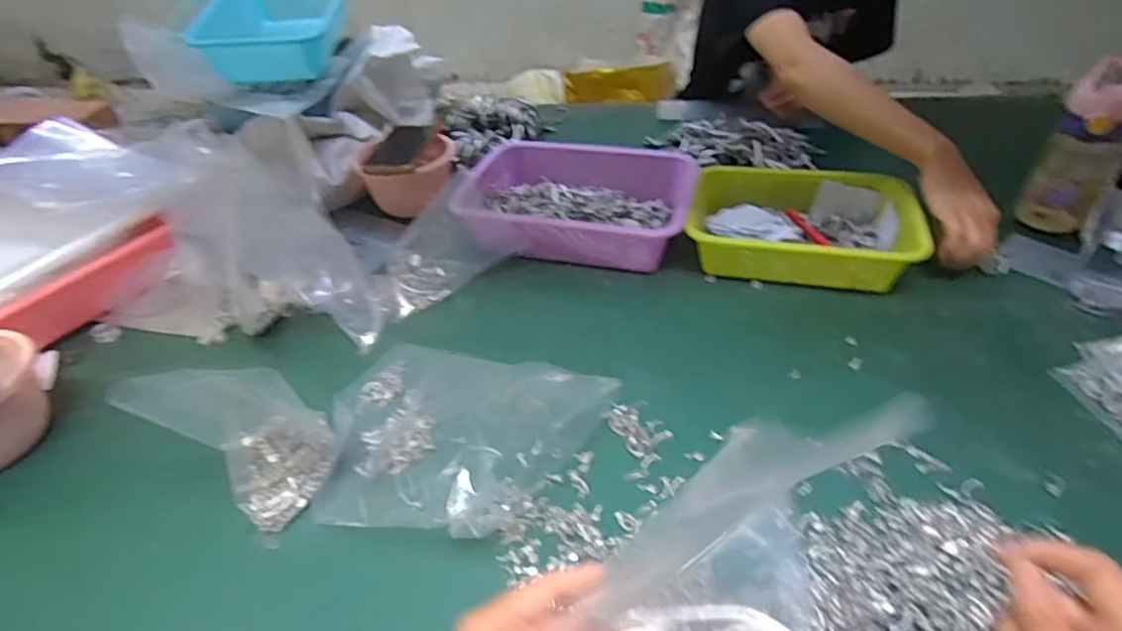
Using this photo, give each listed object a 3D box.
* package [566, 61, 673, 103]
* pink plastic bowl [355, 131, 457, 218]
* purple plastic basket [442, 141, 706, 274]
[{"bbox_3d":[0.166,-0.658,1.729,0.300,0.106,0.087,-4,39,-2],"label":"package"},{"bbox_3d":[-0.235,-0.217,0.930,0.148,0.100,0.150,-2,39,1],"label":"pink plastic bowl"},{"bbox_3d":[0.025,-0.157,0.851,0.307,0.079,0.219,4,40,8],"label":"purple plastic basket"}]

